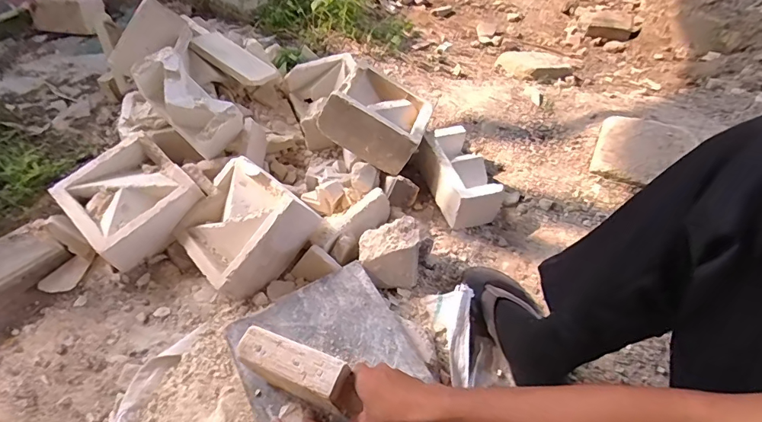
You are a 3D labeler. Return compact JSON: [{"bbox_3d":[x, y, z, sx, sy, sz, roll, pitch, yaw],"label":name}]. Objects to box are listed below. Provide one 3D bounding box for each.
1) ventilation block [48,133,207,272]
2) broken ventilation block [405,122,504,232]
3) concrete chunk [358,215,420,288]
[{"bbox_3d":[-0.480,-0.024,0.839,0.215,0.076,0.200,37,59,24],"label":"ventilation block"},{"bbox_3d":[0.173,-0.092,0.941,0.133,0.090,0.218,-16,54,-14],"label":"broken ventilation block"},{"bbox_3d":[0.017,0.074,0.791,0.111,0.065,0.109,-1,52,-3],"label":"concrete chunk"}]

